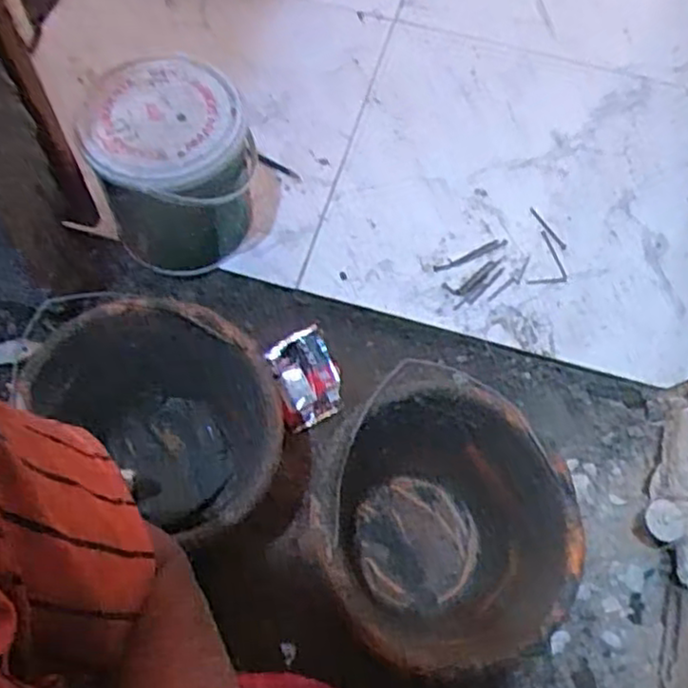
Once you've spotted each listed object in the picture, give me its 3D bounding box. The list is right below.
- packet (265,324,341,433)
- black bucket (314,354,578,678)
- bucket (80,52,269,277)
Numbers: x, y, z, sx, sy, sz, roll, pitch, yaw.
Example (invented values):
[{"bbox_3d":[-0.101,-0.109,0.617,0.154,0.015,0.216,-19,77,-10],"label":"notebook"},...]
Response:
[{"bbox_3d":[-0.046,0.041,0.877,0.075,0.031,0.113,-16,66,-10],"label":"packet"},{"bbox_3d":[0.092,0.196,0.734,0.237,0.204,0.253,3,64,-1],"label":"black bucket"},{"bbox_3d":[-0.192,-0.205,0.859,0.182,0.201,0.175,-1,65,-3],"label":"bucket"}]

